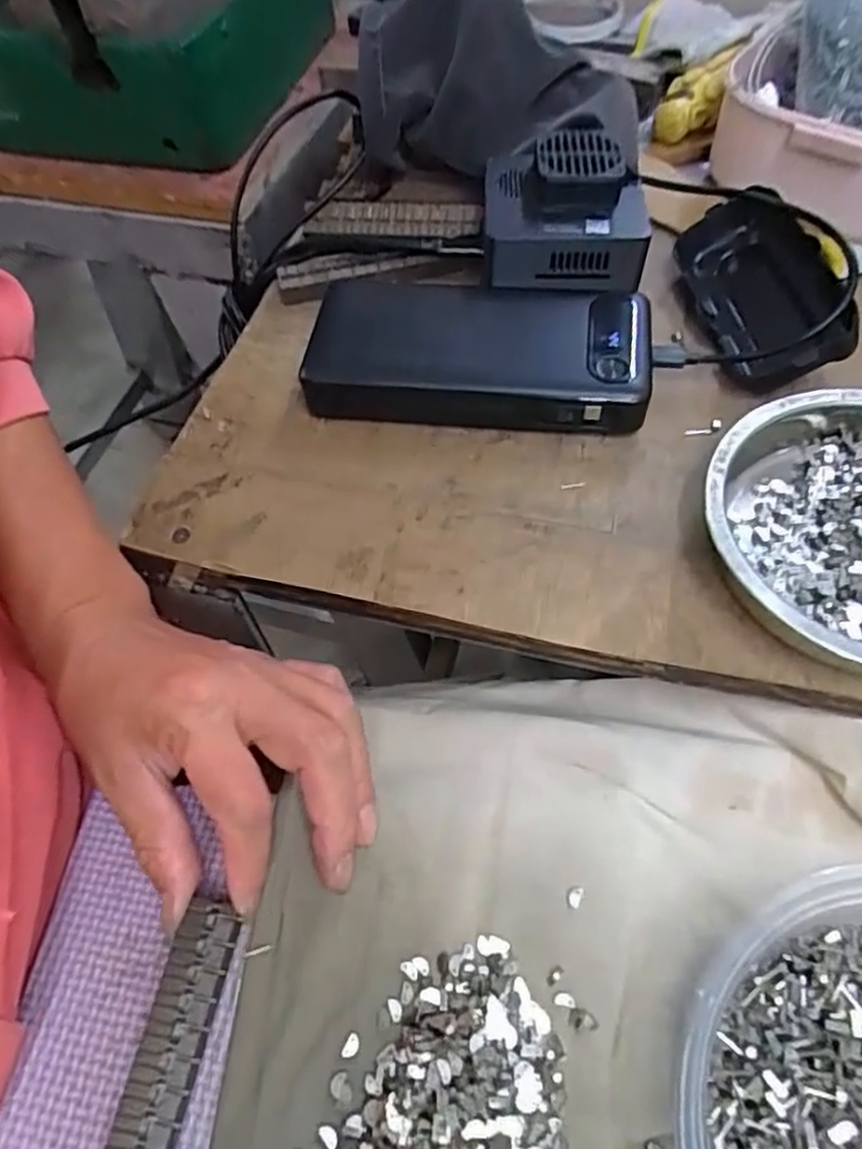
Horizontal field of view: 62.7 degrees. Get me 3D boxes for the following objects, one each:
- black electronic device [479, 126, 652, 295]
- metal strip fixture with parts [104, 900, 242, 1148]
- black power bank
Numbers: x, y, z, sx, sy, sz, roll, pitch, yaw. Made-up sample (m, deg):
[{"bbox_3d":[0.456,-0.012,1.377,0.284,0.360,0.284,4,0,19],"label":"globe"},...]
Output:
[{"bbox_3d":[0.063,-0.175,0.333,0.076,0.040,0.070,4,60,7],"label":"black electronic device"},{"bbox_3d":[-0.081,0.151,0.213,0.020,0.004,0.095,8,59,8],"label":"metal strip fixture with parts"},{"bbox_3d":[0.021,-0.105,0.326,0.152,0.028,0.074,7,59,8],"label":"black power bank"}]

